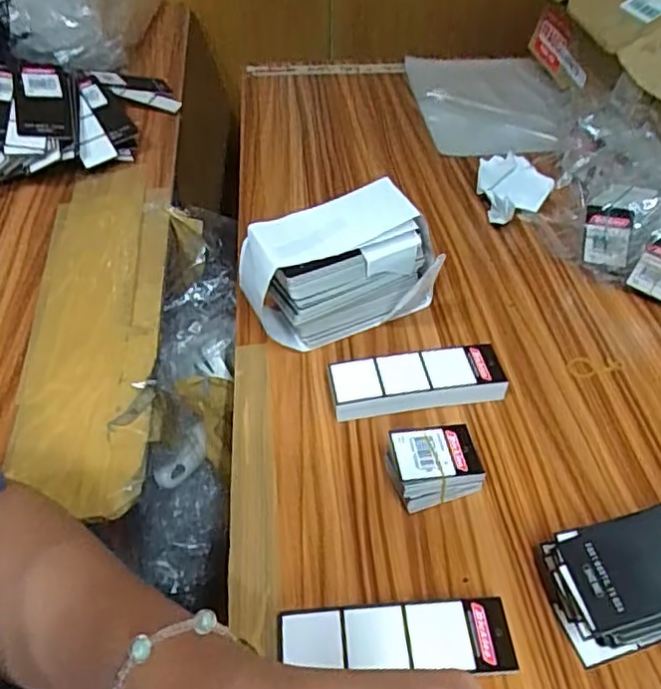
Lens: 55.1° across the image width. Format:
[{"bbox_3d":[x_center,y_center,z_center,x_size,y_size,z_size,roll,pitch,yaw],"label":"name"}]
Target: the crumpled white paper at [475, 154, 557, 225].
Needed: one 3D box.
[{"bbox_3d":[0.170,-0.150,0.591,0.061,0.015,0.064,-19,78,11],"label":"crumpled white paper"}]

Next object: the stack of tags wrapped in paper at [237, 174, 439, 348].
[{"bbox_3d":[0.008,-0.056,0.476,0.145,0.105,0.053,-15,48,-14],"label":"stack of tags wrapped in paper"}]

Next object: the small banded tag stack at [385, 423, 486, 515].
[{"bbox_3d":[0.064,0.077,0.398,0.053,0.036,0.039,-10,47,-9],"label":"small banded tag stack"}]

